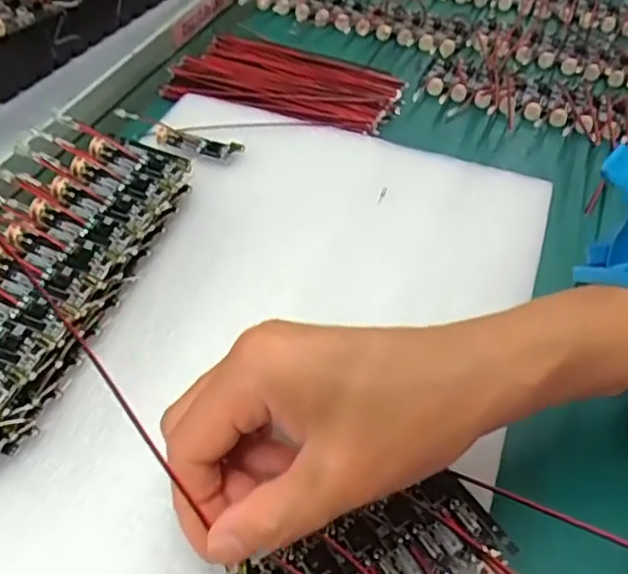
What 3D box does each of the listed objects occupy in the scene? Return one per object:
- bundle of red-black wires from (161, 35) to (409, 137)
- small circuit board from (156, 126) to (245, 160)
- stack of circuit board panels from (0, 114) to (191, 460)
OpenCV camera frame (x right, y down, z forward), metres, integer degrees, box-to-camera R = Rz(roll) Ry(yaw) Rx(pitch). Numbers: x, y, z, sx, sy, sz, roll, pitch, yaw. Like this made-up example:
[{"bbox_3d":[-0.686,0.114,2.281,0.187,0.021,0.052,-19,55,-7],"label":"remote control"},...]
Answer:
[{"bbox_3d":[-0.016,-0.129,0.416,0.136,0.008,0.085,16,48,13],"label":"bundle of red-black wires"},{"bbox_3d":[-0.062,-0.077,0.352,0.047,0.006,0.014,15,48,12],"label":"small circuit board"},{"bbox_3d":[-0.115,-0.006,0.265,0.071,0.033,0.161,13,48,10],"label":"stack of circuit board panels"}]

